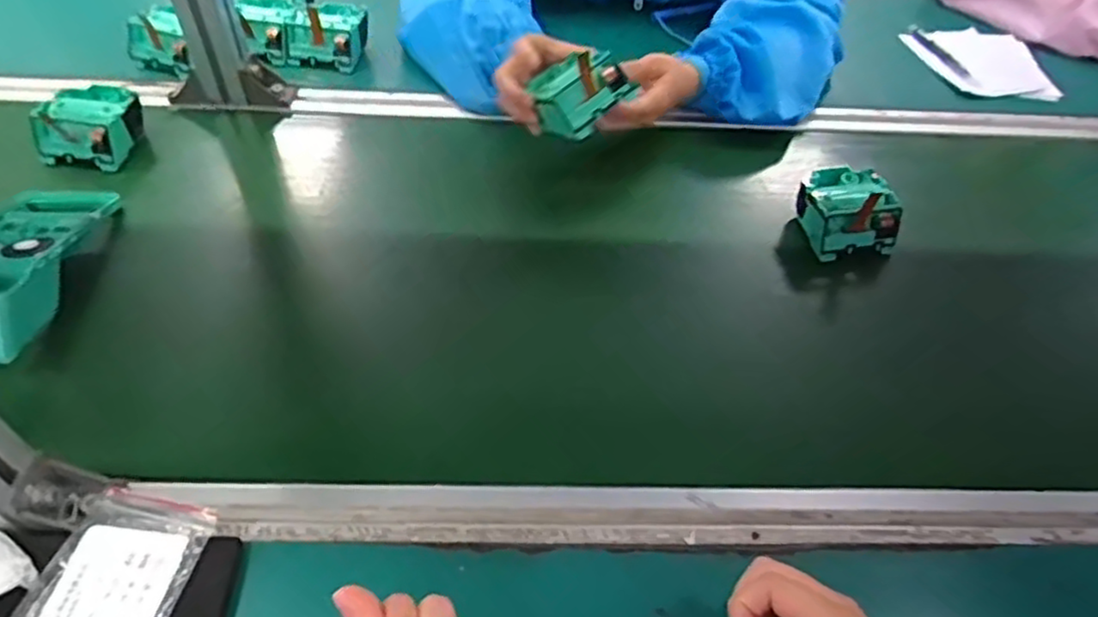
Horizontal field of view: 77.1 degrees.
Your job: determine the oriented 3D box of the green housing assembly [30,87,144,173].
[{"bbox_3d":[-0.421,-0.169,0.640,0.082,0.047,0.076,4,48,1],"label":"green housing assembly"}]

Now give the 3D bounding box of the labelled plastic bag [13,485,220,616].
[{"bbox_3d":[-0.242,0.157,0.374,0.076,0.008,0.121,12,51,7],"label":"labelled plastic bag"}]

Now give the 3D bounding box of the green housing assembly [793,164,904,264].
[{"bbox_3d":[0.259,-0.086,0.606,0.073,0.047,0.078,-7,48,-9],"label":"green housing assembly"}]

